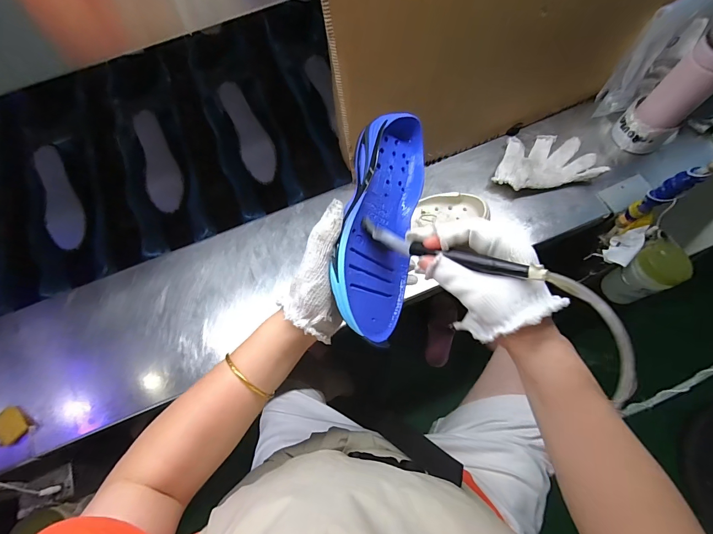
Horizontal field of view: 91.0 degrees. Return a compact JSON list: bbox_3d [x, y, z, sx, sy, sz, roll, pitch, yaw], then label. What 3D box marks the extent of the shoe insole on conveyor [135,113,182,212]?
[{"bbox_3d":[-0.385,-0.205,0.684,0.062,0.013,0.195,-14,91,-3],"label":"shoe insole on conveyor"}]

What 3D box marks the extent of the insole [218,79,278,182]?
[{"bbox_3d":[-0.208,-0.262,0.679,0.060,0.016,0.194,-23,98,-6],"label":"insole"}]

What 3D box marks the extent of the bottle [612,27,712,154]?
[{"bbox_3d":[0.494,-0.271,0.525,0.060,0.230,0.079,-35,68,-12],"label":"bottle"}]

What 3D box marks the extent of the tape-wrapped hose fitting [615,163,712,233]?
[{"bbox_3d":[0.432,-0.096,0.496,0.030,0.193,0.038,-30,71,-8],"label":"tape-wrapped hose fitting"}]

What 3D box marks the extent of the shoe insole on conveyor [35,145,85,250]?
[{"bbox_3d":[-0.563,-0.132,0.664,0.058,0.018,0.198,-15,90,-3],"label":"shoe insole on conveyor"}]

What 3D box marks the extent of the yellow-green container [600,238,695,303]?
[{"bbox_3d":[0.519,0.012,0.638,0.081,0.143,0.076,-1,70,2],"label":"yellow-green container"}]

